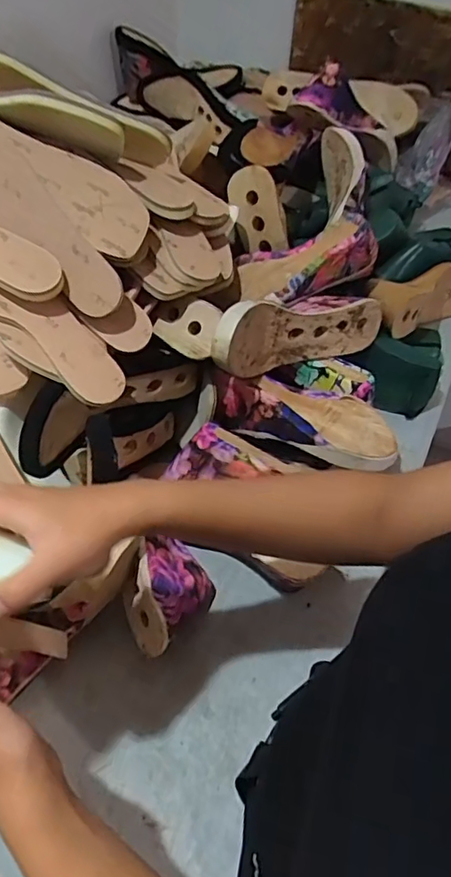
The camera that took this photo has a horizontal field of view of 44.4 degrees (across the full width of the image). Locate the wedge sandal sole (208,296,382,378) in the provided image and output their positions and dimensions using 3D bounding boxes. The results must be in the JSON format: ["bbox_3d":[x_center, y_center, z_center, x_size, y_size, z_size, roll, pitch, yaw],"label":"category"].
[{"bbox_3d":[0.080,-0.116,0.617,0.233,0.076,0.050,-12,56,-31],"label":"wedge sandal sole"}]

